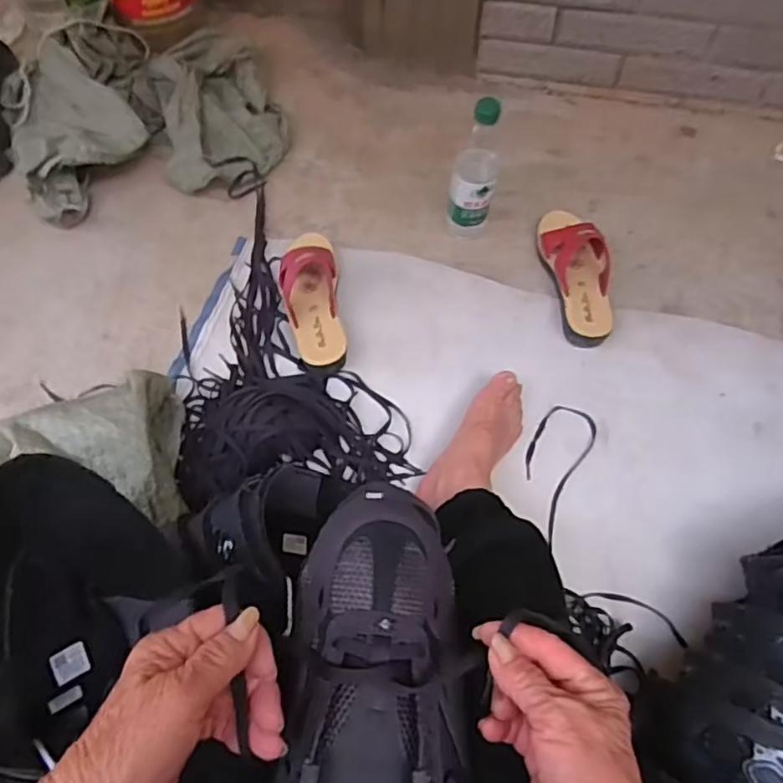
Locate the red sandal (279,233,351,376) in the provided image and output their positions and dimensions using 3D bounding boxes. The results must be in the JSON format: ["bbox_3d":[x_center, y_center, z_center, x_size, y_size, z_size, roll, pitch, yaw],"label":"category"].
[{"bbox_3d":[-0.112,-0.129,0.879,0.081,0.075,0.223,-7,67,-3],"label":"red sandal"}]

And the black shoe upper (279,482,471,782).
[{"bbox_3d":[-0.010,0.185,0.365,0.105,0.062,0.262,3,66,-1],"label":"black shoe upper"}]

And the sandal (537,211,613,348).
[{"bbox_3d":[0.272,-0.173,0.909,0.089,0.076,0.232,-5,67,-2],"label":"sandal"}]

